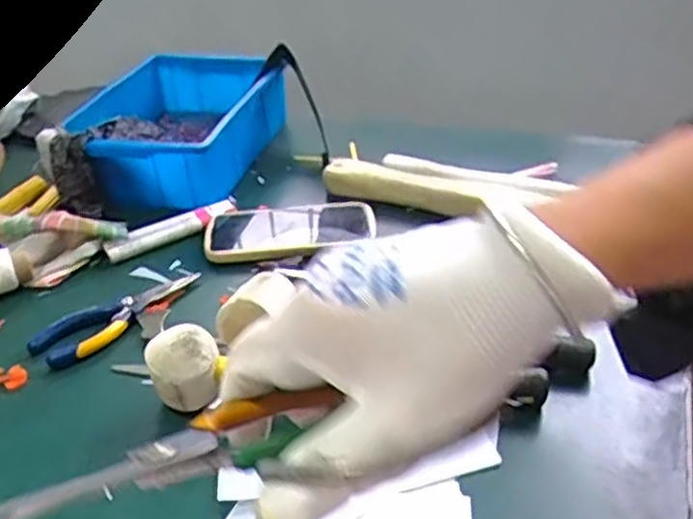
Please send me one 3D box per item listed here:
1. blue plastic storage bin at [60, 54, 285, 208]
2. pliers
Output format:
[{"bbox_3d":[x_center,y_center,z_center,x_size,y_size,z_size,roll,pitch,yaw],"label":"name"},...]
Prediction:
[{"bbox_3d":[-0.201,-0.162,0.877,0.203,0.084,0.281,3,32,8],"label":"blue plastic storage bin"},{"bbox_3d":[-0.193,0.048,0.629,0.154,0.014,0.047,-27,39,-34],"label":"pliers"}]

